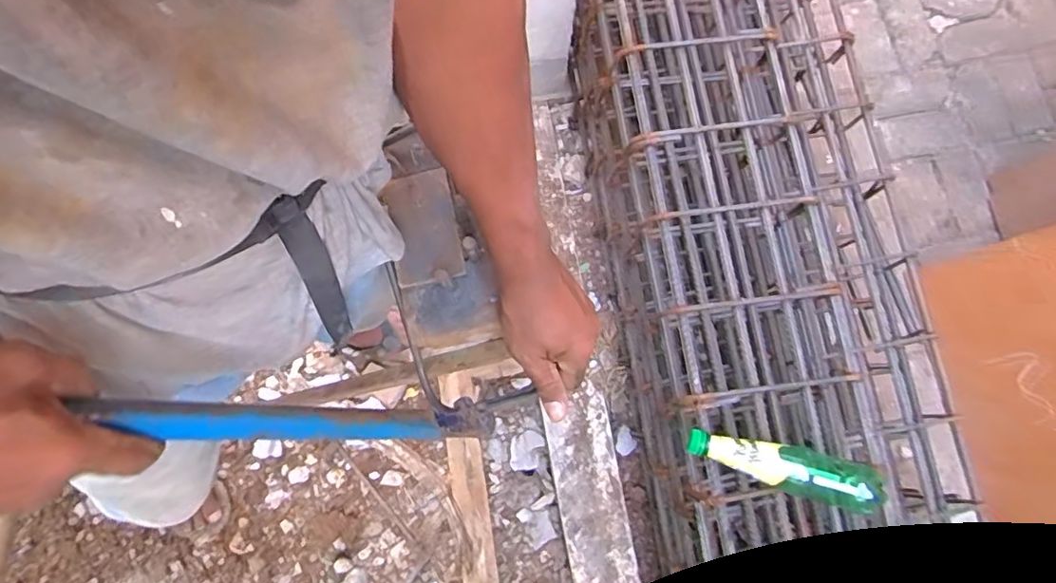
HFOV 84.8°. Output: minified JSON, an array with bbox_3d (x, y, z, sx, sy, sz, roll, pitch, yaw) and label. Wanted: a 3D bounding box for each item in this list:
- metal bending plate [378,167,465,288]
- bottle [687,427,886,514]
[{"bbox_3d":[-0.090,-0.054,0.491,0.058,0.005,0.091,-12,88,6],"label":"metal bending plate"},{"bbox_3d":[0.322,0.217,0.714,0.226,0.057,0.060,17,79,2],"label":"bottle"}]

